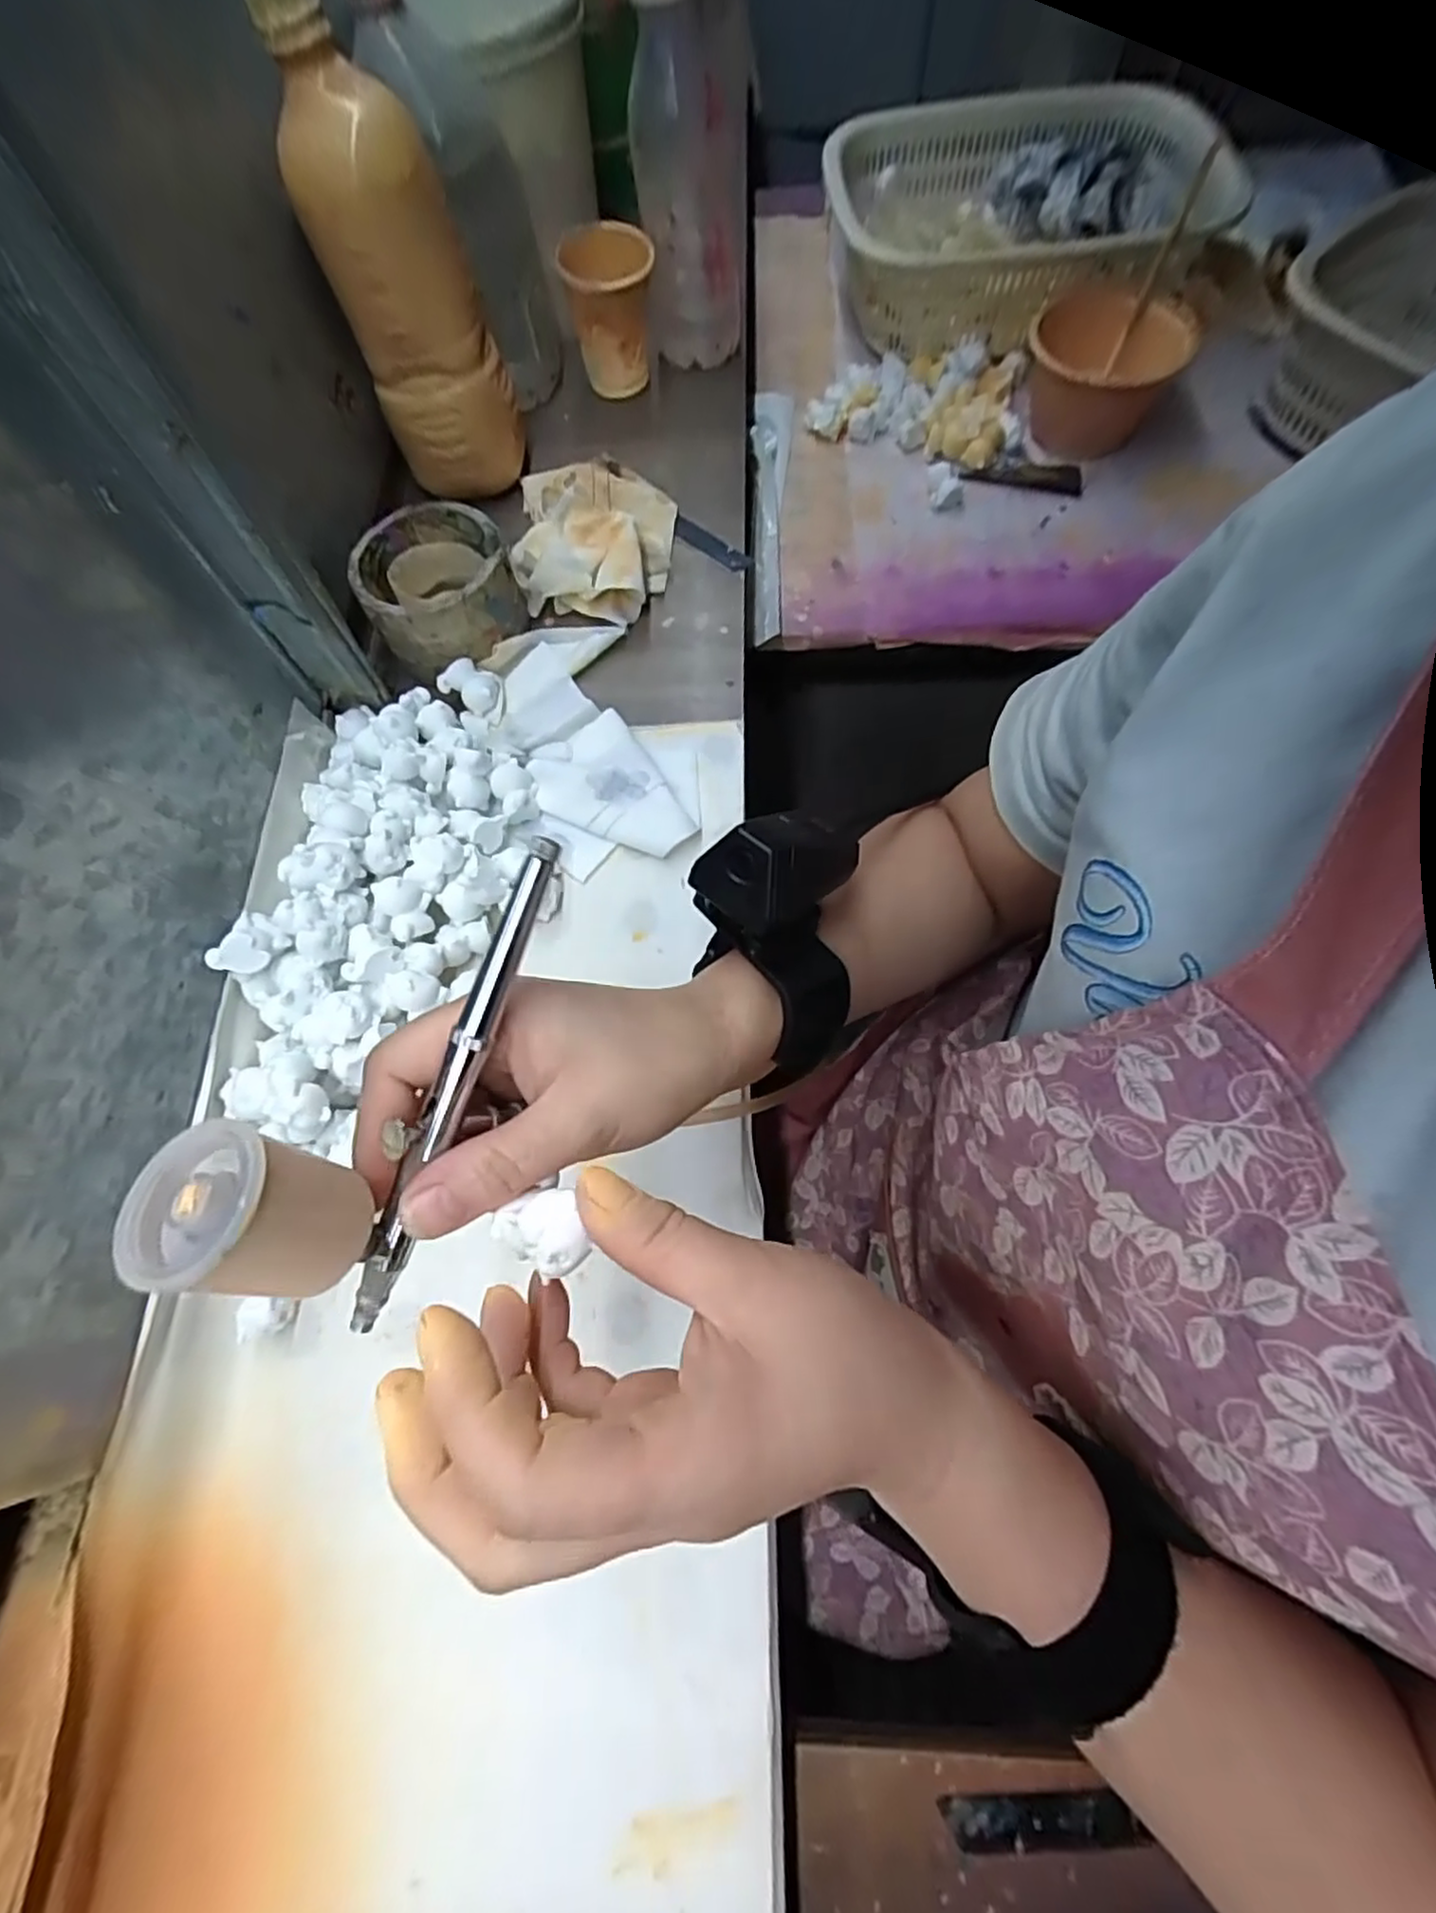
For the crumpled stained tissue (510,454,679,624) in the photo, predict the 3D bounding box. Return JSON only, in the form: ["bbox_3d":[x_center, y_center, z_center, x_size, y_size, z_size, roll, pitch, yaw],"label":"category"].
[{"bbox_3d":[-0.081,-0.285,0.457,0.102,0.041,0.152,-13,68,-2],"label":"crumpled stained tissue"}]

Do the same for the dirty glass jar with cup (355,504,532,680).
[{"bbox_3d":[-0.164,-0.220,0.421,0.084,0.046,0.085,-1,68,3],"label":"dirty glass jar with cup"}]

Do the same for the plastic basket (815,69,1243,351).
[{"bbox_3d":[0.238,-0.605,0.583,0.272,0.083,0.222,0,68,3],"label":"plastic basket"}]

